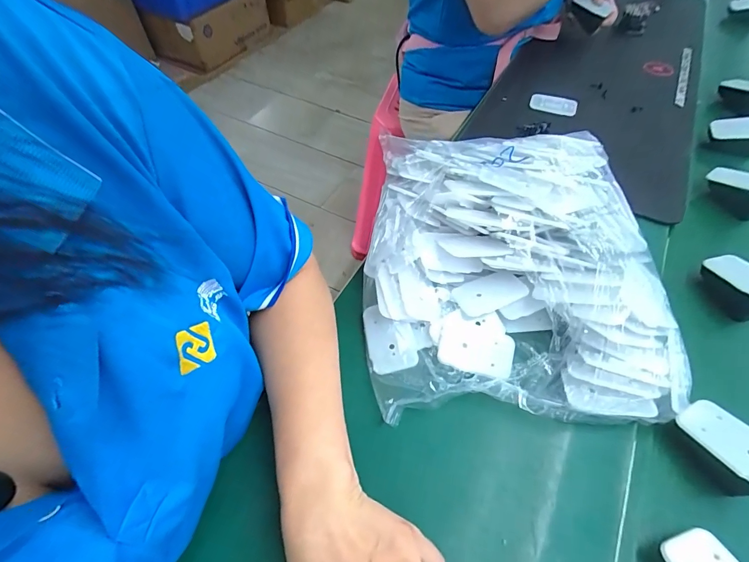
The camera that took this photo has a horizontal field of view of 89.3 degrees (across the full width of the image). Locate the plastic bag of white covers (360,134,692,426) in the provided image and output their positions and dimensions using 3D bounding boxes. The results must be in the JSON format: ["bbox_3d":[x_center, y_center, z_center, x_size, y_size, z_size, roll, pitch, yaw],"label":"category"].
[{"bbox_3d":[0.129,-0.035,0.388,0.272,0.088,0.328,2,55,0],"label":"plastic bag of white covers"}]

